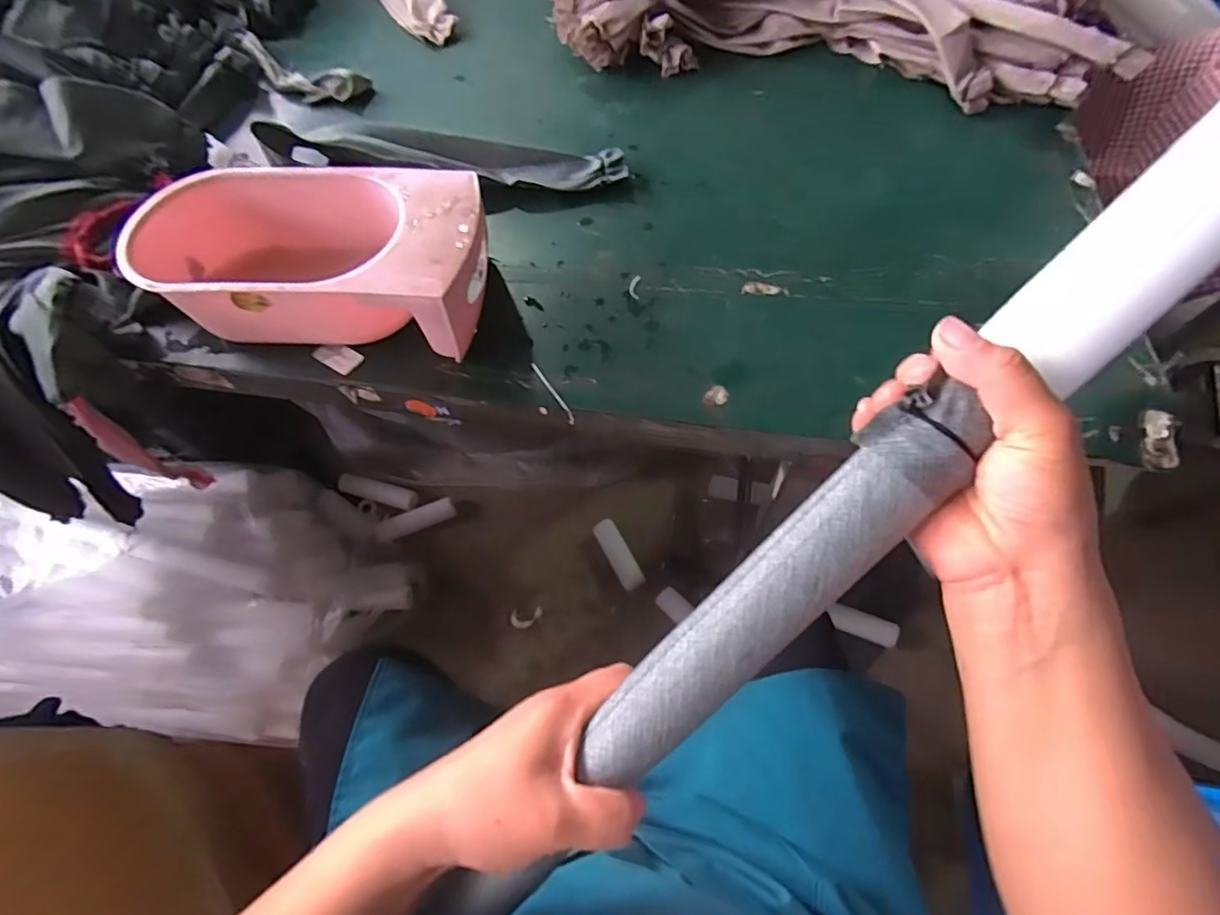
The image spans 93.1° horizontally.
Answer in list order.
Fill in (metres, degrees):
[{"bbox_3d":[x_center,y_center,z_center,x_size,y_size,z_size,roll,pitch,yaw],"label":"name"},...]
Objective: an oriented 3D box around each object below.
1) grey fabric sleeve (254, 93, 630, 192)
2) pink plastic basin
[{"bbox_3d":[-0.162,-0.319,0.598,0.349,0.027,0.065,6,63,-8],"label":"grey fabric sleeve"},{"bbox_3d":[-0.254,-0.169,0.513,0.294,0.094,0.144,5,63,6],"label":"pink plastic basin"}]

